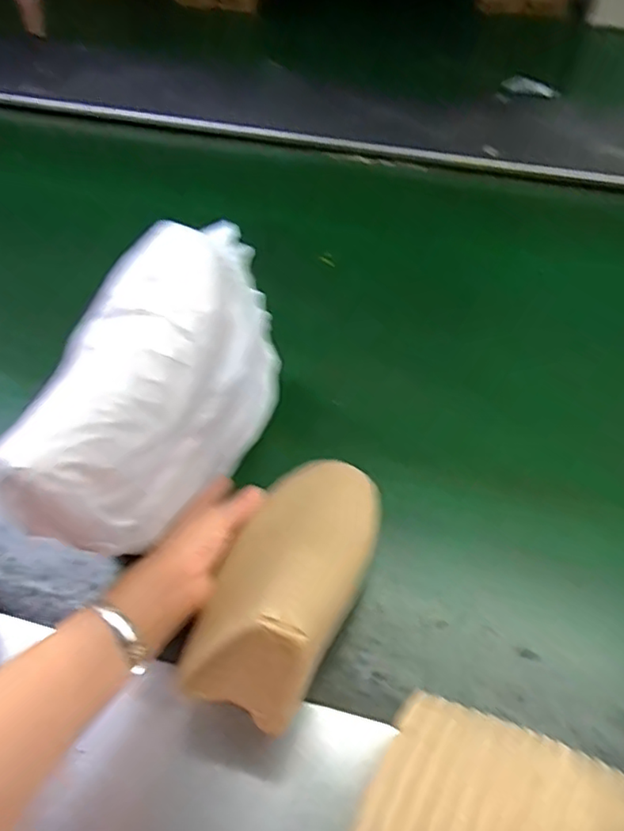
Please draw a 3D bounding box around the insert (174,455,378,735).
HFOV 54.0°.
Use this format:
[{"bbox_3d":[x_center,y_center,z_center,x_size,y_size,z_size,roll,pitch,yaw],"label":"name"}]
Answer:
[{"bbox_3d":[-0.014,0.108,0.446,0.094,0.088,0.200,14,37,11],"label":"insert"}]

